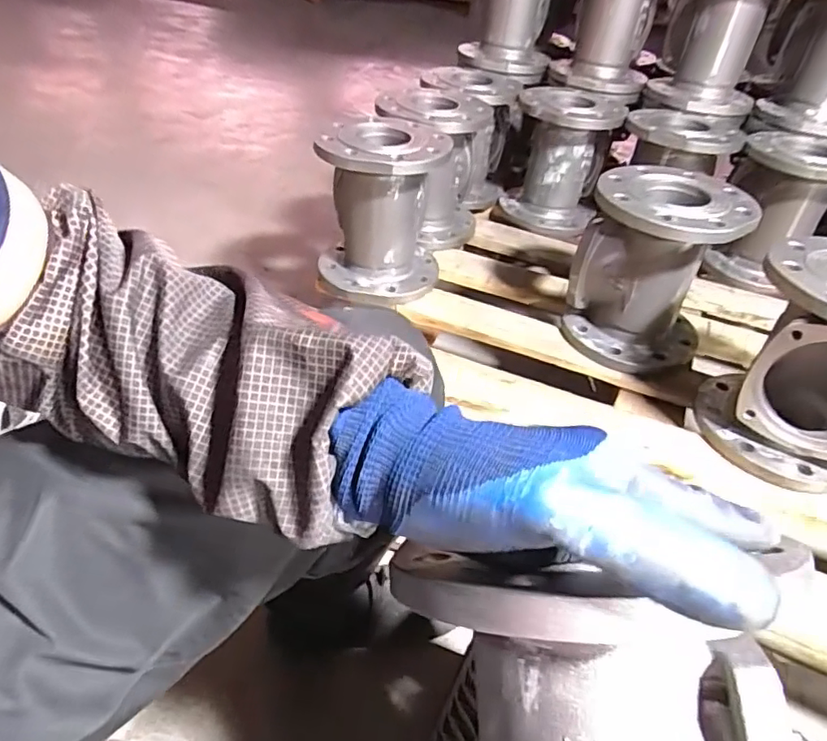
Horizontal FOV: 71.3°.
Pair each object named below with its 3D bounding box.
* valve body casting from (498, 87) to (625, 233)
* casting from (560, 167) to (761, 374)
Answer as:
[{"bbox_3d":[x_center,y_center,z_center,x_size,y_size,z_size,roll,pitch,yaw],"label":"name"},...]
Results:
[{"bbox_3d":[0.280,-0.401,1.113,0.178,0.230,0.166,16,42,12],"label":"valve body casting"},{"bbox_3d":[0.317,-0.133,0.782,0.187,0.215,0.163,21,43,18],"label":"casting"}]

